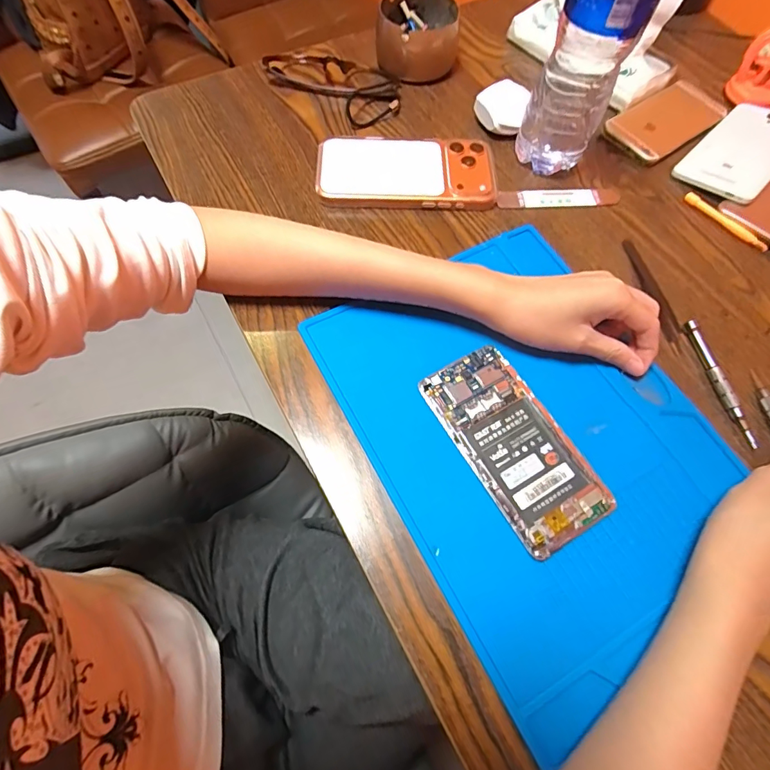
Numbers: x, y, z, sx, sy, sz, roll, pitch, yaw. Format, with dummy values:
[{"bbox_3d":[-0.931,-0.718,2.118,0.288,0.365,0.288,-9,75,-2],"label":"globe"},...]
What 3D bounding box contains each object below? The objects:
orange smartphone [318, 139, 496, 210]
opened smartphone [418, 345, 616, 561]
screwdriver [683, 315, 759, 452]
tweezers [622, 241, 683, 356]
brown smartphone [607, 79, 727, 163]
[{"bbox_3d":[0.020,-0.198,0.408,0.162,0.016,0.076,2,65,-2],"label":"orange smartphone"},{"bbox_3d":[0.089,0.040,0.305,0.070,0.008,0.140,-28,69,-15],"label":"opened smartphone"},{"bbox_3d":[0.254,-0.002,0.332,0.009,0.011,0.103,-11,66,-8],"label":"screwdriver"},{"bbox_3d":[0.228,-0.079,0.369,0.015,0.005,0.114,-2,65,-4],"label":"tweezers"},{"bbox_3d":[0.294,-0.275,0.457,0.131,0.013,0.065,-34,71,-17],"label":"brown smartphone"}]

